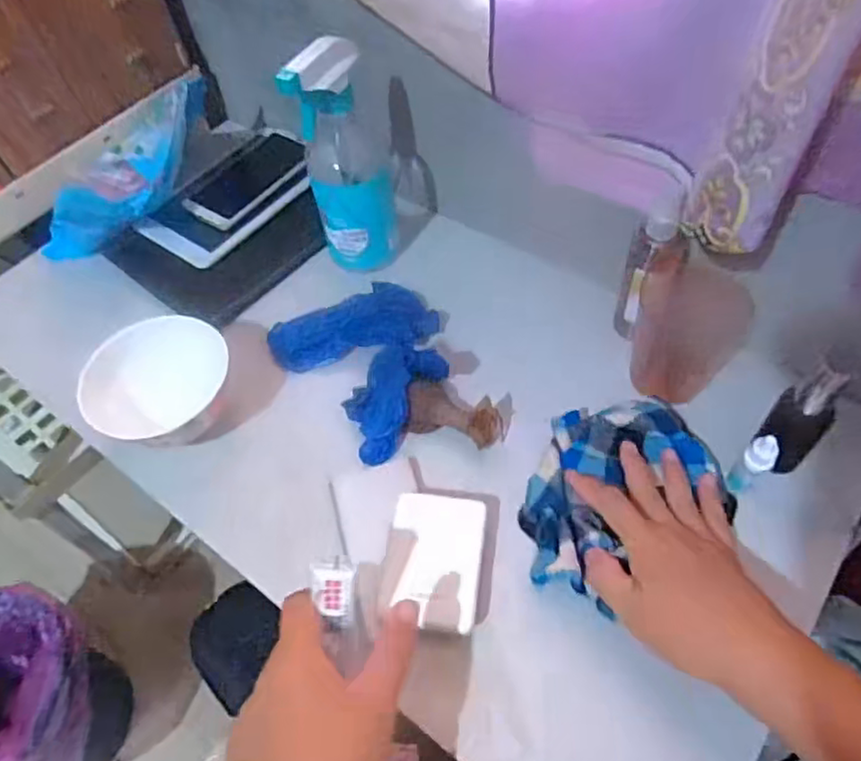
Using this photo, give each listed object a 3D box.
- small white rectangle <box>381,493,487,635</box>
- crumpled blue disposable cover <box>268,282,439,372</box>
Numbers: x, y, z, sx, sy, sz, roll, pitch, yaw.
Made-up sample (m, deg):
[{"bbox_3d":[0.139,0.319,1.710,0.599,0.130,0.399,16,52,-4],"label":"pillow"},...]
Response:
[{"bbox_3d":[0.003,0.130,0.464,0.064,0.024,0.094,5,56,8],"label":"small white rectangle"},{"bbox_3d":[-0.071,-0.048,0.593,0.149,0.029,0.063,-15,56,-6],"label":"crumpled blue disposable cover"}]

